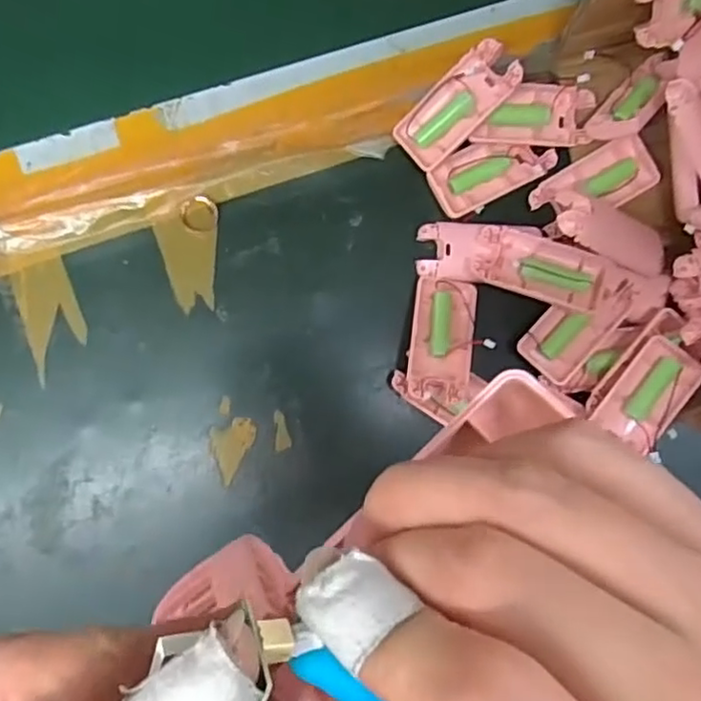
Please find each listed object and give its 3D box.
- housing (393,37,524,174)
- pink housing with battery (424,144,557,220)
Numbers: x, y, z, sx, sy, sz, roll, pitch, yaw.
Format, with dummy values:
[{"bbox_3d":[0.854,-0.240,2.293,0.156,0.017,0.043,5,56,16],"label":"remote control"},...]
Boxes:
[{"bbox_3d":[0.076,-0.178,0.479,0.044,0.018,0.095,44,107,-7],"label":"housing"},{"bbox_3d":[0.107,-0.140,0.506,0.092,0.021,0.044,-28,93,-5],"label":"pink housing with battery"}]

